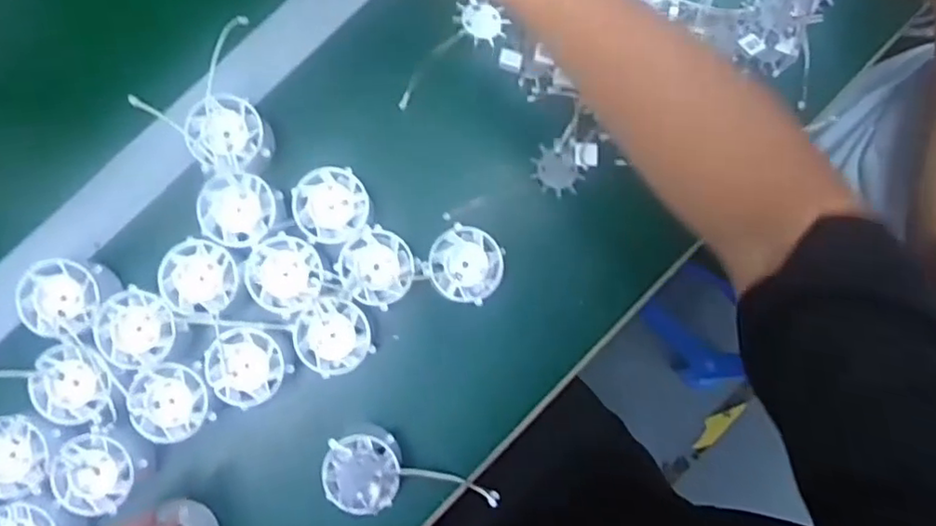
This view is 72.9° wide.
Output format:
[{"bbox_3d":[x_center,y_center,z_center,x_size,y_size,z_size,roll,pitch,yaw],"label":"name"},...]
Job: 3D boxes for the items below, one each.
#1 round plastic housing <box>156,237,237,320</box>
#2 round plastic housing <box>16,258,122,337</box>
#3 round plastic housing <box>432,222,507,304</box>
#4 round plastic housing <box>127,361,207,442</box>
[{"bbox_3d":[-0.177,0.009,0.417,0.048,0.008,0.048,0,86,-4],"label":"round plastic housing"},{"bbox_3d":[-0.261,0.022,0.414,0.051,0.027,0.046,12,85,-3],"label":"round plastic housing"},{"bbox_3d":[-0.001,0.001,0.432,0.049,0.010,0.050,0,86,-4],"label":"round plastic housing"},{"bbox_3d":[-0.193,0.091,0.412,0.046,0.012,0.050,-15,87,-5],"label":"round plastic housing"}]

